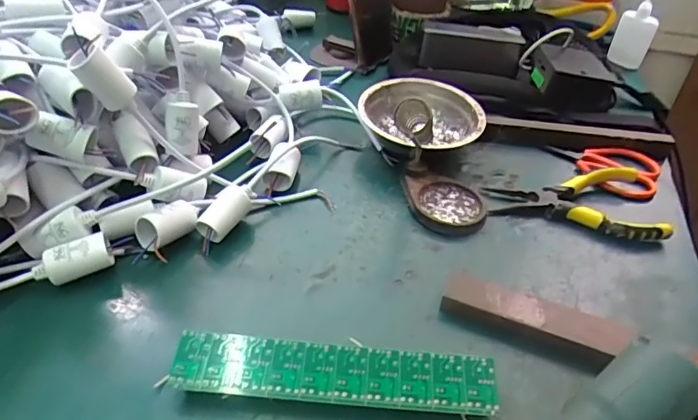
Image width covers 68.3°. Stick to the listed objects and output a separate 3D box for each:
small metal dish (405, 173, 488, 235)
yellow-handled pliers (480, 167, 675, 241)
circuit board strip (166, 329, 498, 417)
[{"bbox_3d":[0.089,-0.007,0.469,0.071,0.015,0.067,2,41,-2],"label":"small metal dish"},{"bbox_3d":[0.202,-0.005,0.467,0.143,0.027,0.078,1,41,-3],"label":"yellow-handled pliers"},{"bbox_3d":[-0.010,0.107,0.332,0.201,0.018,0.037,5,41,1],"label":"circuit board strip"}]

